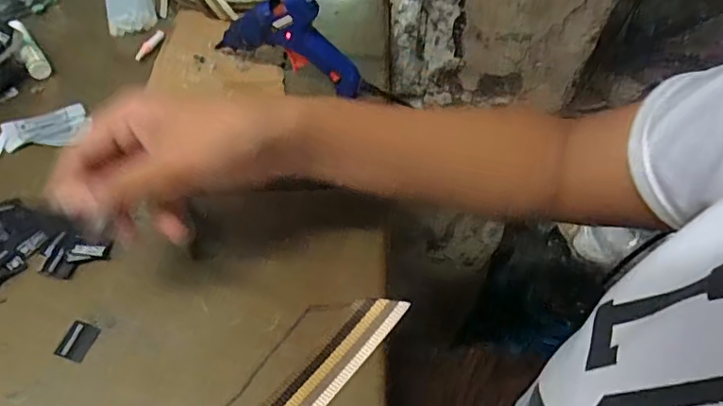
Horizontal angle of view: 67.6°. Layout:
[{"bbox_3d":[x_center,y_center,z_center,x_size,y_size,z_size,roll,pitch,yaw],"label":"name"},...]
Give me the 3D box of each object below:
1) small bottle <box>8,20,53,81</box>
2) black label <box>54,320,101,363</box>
[{"bbox_3d":[-0.317,-0.149,0.515,0.018,0.014,0.089,-25,58,-23],"label":"small bottle"},{"bbox_3d":[-0.183,0.089,0.349,0.019,0.004,0.024,22,58,-2],"label":"black label"}]

